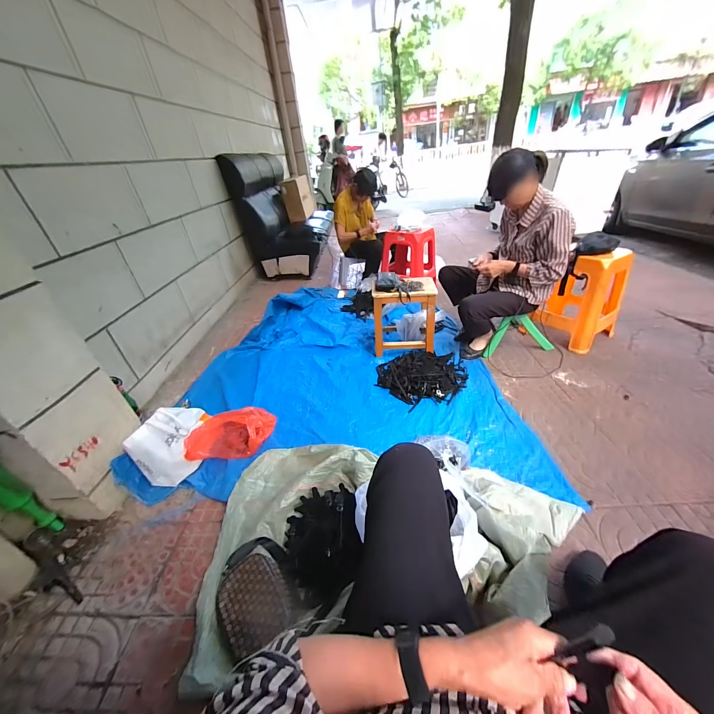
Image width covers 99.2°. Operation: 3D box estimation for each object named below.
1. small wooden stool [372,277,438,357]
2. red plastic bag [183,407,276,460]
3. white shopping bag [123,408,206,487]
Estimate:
[{"bbox_3d":[0.258,-0.216,1.678,0.326,0.367,0.206,-4,34,5],"label":"small wooden stool"},{"bbox_3d":[-0.496,0.304,1.220,0.301,0.134,0.184,-9,34,-3],"label":"red plastic bag"},{"bbox_3d":[-0.730,0.310,1.189,0.190,0.204,0.305,-14,35,-11],"label":"white shopping bag"}]

